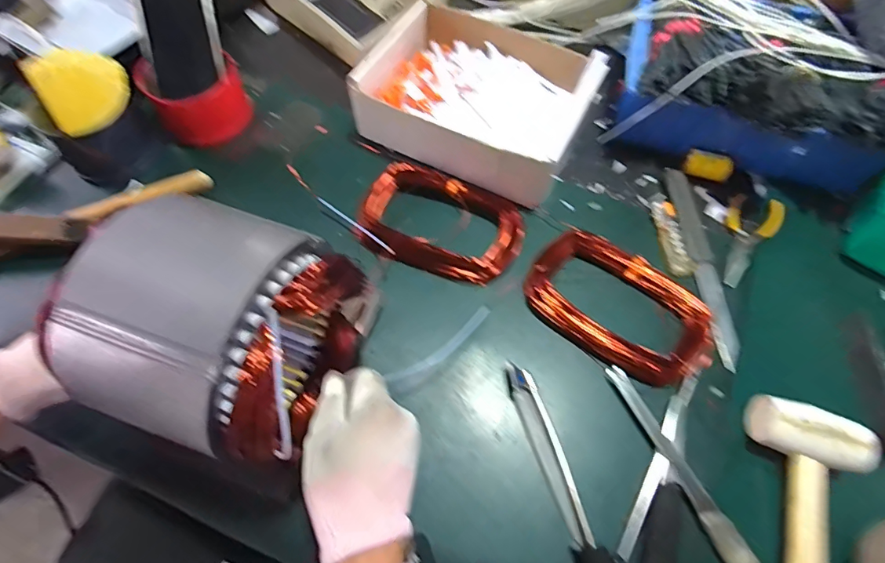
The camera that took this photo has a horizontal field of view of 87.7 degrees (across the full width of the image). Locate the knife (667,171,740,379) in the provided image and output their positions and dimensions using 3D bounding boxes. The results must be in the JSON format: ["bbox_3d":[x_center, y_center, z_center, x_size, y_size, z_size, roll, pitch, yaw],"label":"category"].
[{"bbox_3d":[0.277,-0.024,0.494,0.029,0.011,0.235,-1,65,-1],"label":"knife"}]

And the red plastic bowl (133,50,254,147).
[{"bbox_3d":[-0.288,-0.220,0.550,0.101,0.078,0.101,0,65,-1],"label":"red plastic bowl"}]

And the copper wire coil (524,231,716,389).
[{"bbox_3d":[0.176,0.025,0.457,0.181,0.025,0.108,30,68,12],"label":"copper wire coil"}]

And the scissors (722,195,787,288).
[{"bbox_3d":[0.330,-0.047,0.503,0.050,0.017,0.122,32,68,13],"label":"scissors"}]

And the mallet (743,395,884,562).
[{"bbox_3d":[0.290,0.227,0.350,0.087,0.046,0.262,11,65,4],"label":"mallet"}]

